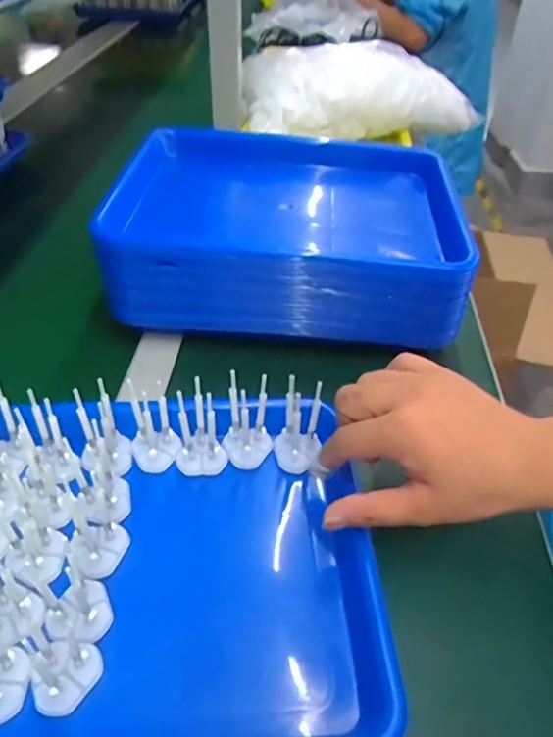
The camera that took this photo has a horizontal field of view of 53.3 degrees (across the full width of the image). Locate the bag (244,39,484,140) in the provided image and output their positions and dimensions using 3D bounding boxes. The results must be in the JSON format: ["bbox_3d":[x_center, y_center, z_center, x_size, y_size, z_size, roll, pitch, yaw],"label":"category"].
[{"bbox_3d":[0.114,-0.428,0.846,0.321,0.090,0.173,-6,42,-10],"label":"bag"}]

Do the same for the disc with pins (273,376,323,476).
[{"bbox_3d":[0.018,0.042,0.406,0.034,0.073,0.027,3,38,-4],"label":"disc with pins"}]

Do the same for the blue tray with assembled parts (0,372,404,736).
[{"bbox_3d":[-0.104,0.110,0.360,0.349,0.077,0.272,-1,42,-4],"label":"blue tray with assembled parts"}]

